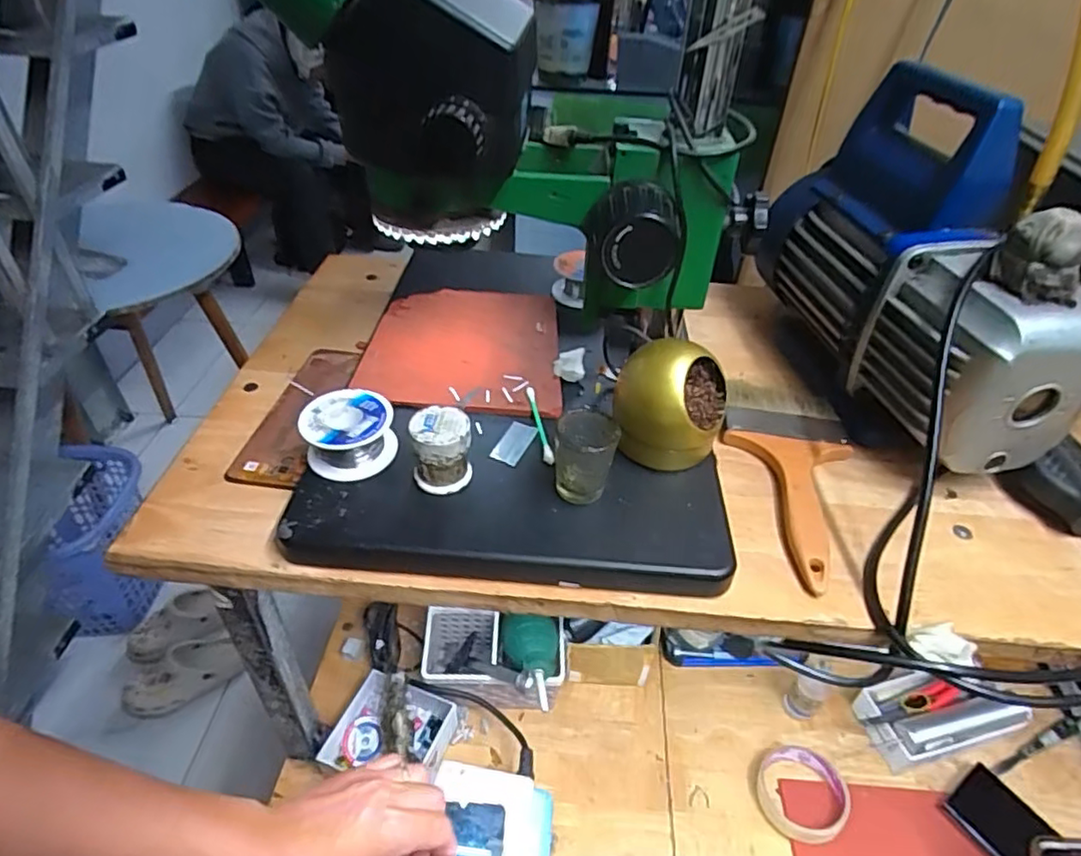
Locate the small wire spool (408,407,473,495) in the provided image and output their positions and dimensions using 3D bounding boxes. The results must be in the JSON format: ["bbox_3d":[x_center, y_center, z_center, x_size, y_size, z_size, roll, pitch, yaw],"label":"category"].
[{"bbox_3d":[-0.059,0.015,0.372,0.034,0.044,0.030,-1,40,-5],"label":"small wire spool"}]

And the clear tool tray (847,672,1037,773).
[{"bbox_3d":[0.433,0.311,0.684,0.158,0.063,0.085,-7,41,-12],"label":"clear tool tray"}]

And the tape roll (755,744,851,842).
[{"bbox_3d":[0.270,0.369,0.642,0.083,0.027,0.098,16,42,14],"label":"tape roll"}]

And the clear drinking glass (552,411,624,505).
[{"bbox_3d":[0.026,0.019,0.369,0.034,0.049,0.034,2,40,-1],"label":"clear drinking glass"}]

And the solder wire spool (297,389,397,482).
[{"bbox_3d":[-0.121,0.005,0.397,0.054,0.035,0.054,2,40,-1],"label":"solder wire spool"}]

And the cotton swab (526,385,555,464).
[{"bbox_3d":[0.000,-0.002,0.425,0.008,0.013,0.070,-6,41,-11],"label":"cotton swab"}]

